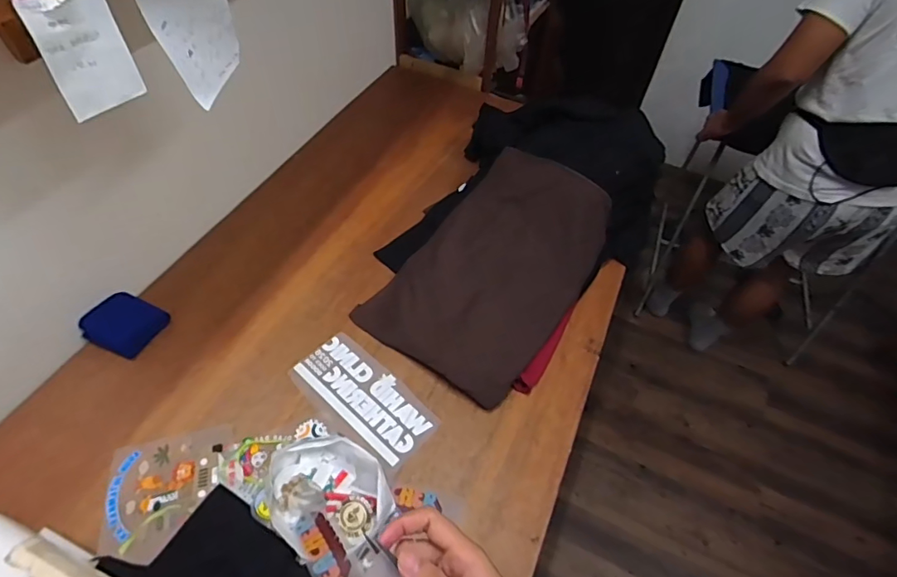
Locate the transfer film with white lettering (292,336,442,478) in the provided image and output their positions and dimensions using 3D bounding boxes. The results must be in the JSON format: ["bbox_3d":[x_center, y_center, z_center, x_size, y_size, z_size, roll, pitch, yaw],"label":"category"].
[{"bbox_3d":[-0.160,0.200,0.904,0.276,0.010,0.136,39,58,21],"label":"transfer film with white lettering"}]

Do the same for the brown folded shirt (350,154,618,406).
[{"bbox_3d":[0.093,-0.050,1.022,0.348,0.106,0.518,31,77,20],"label":"brown folded shirt"}]

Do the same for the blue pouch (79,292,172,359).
[{"bbox_3d":[-0.629,0.067,0.954,0.120,0.041,0.115,21,53,12],"label":"blue pouch"}]

